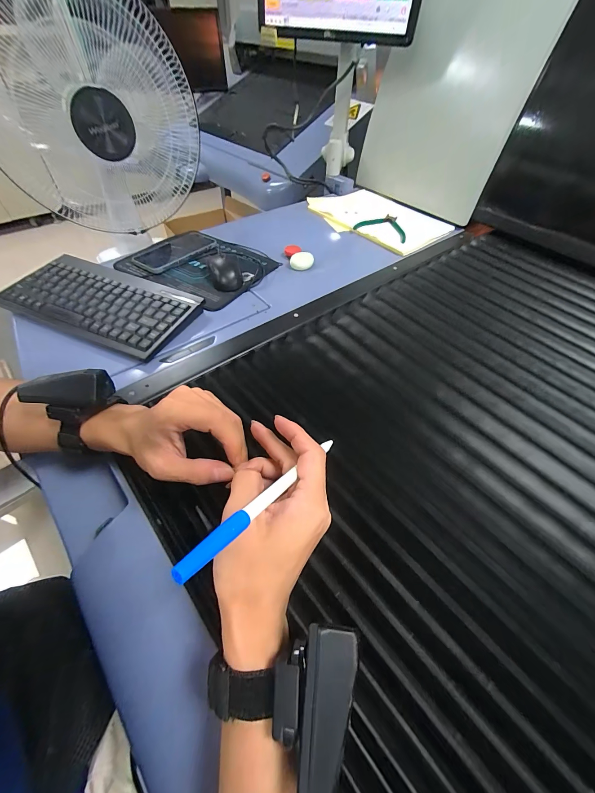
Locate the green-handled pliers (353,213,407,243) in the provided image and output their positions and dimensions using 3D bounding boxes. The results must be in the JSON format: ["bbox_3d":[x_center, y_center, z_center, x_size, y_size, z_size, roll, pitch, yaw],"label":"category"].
[{"bbox_3d":[0.222,-0.427,0.736,0.127,0.014,0.129,25,55,15],"label":"green-handled pliers"}]

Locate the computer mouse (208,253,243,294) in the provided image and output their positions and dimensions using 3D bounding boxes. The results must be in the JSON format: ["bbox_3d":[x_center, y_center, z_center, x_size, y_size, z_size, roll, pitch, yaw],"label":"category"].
[{"bbox_3d":[-0.134,-0.238,0.545,0.060,0.034,0.101,-10,54,-12],"label":"computer mouse"}]

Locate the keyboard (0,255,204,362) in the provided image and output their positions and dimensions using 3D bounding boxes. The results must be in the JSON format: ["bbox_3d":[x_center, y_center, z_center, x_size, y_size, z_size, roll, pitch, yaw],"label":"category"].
[{"bbox_3d":[-0.308,-0.146,0.466,0.278,0.031,0.143,20,53,11],"label":"keyboard"}]

